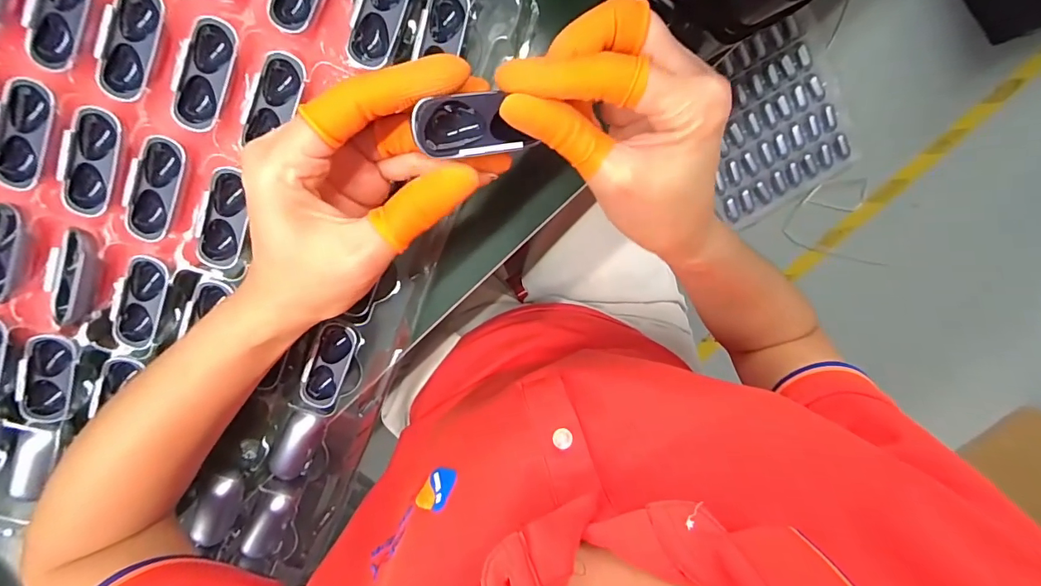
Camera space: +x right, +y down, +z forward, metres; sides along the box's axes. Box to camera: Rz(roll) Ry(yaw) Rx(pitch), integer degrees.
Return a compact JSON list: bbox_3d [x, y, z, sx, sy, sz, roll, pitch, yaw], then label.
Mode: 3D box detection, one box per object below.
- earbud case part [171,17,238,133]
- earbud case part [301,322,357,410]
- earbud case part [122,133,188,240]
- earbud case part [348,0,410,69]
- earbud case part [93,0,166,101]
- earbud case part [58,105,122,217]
[{"bbox_3d":[-0.176,-0.121,0.260,0.025,0.009,0.060,23,99,-7],"label":"earbud case part"},{"bbox_3d":[-0.126,0.047,0.309,0.025,0.012,0.058,22,99,-7],"label":"earbud case part"},{"bbox_3d":[-0.211,-0.060,0.271,0.022,0.015,0.059,18,100,-6],"label":"earbud case part"},{"bbox_3d":[-0.077,-0.154,0.260,0.024,0.011,0.059,19,100,-6],"label":"earbud case part"},{"bbox_3d":[-0.210,-0.135,0.254,0.025,0.011,0.058,21,99,-7],"label":"earbud case part"},{"bbox_3d":[-0.240,-0.073,0.264,0.024,0.012,0.059,15,100,-6],"label":"earbud case part"}]

